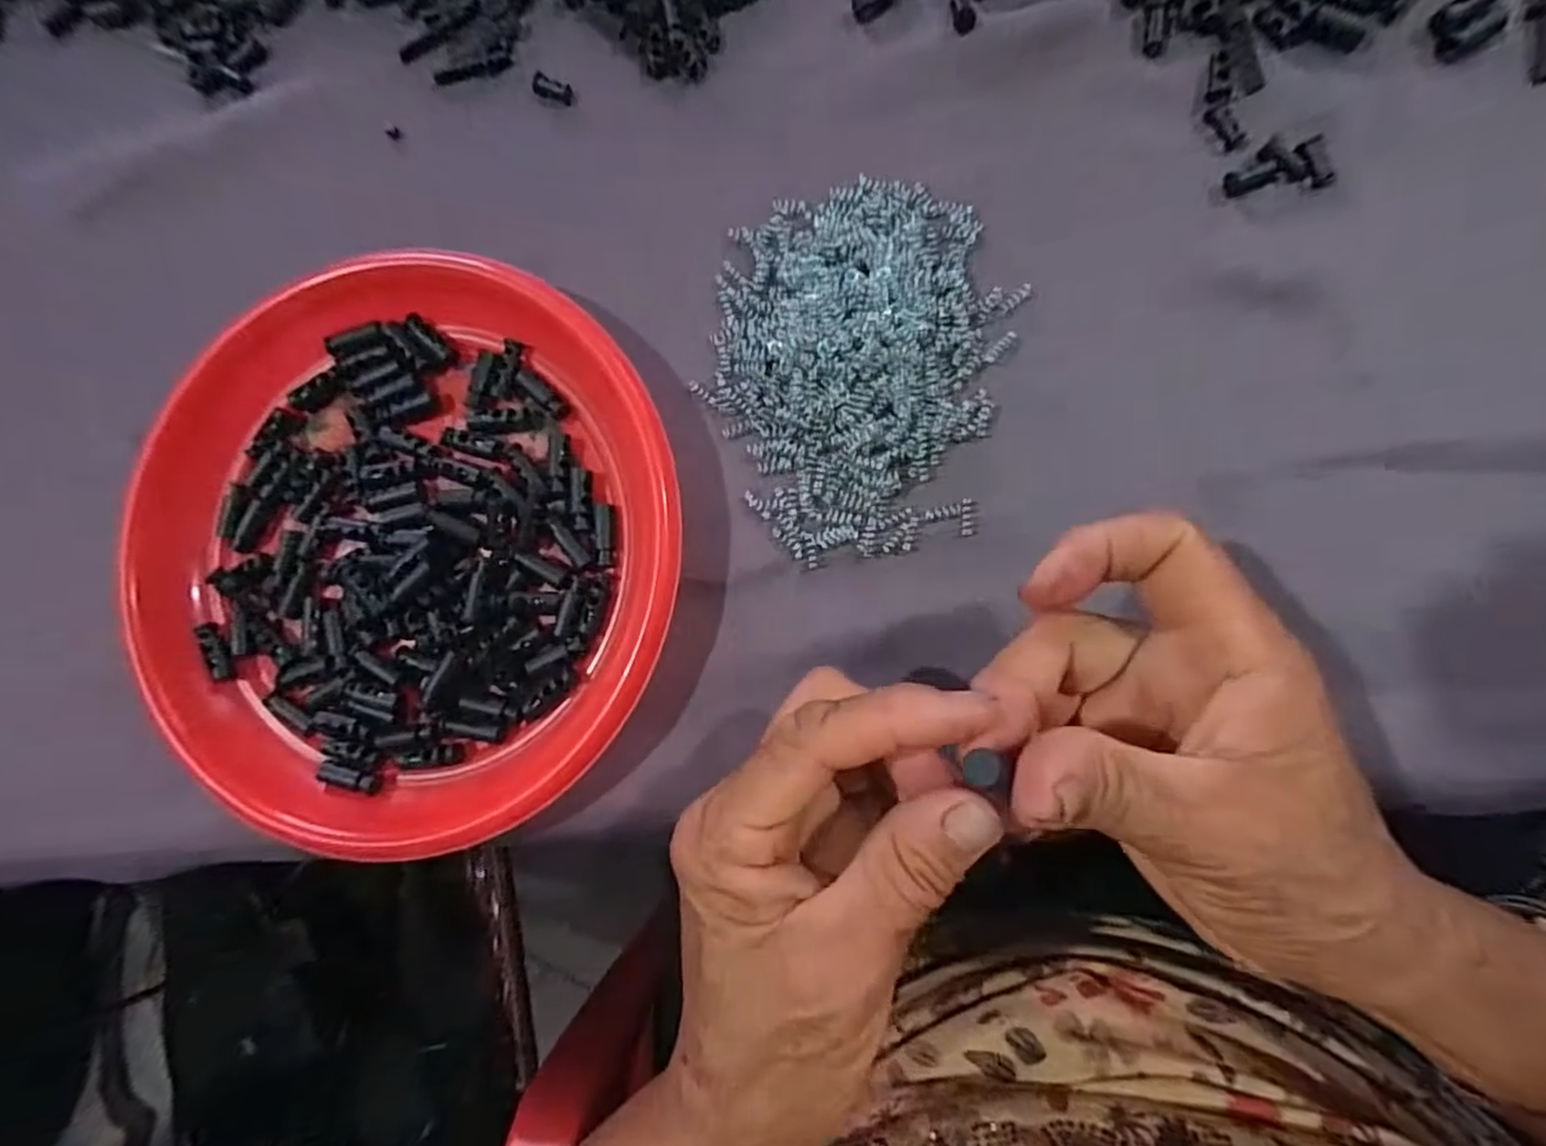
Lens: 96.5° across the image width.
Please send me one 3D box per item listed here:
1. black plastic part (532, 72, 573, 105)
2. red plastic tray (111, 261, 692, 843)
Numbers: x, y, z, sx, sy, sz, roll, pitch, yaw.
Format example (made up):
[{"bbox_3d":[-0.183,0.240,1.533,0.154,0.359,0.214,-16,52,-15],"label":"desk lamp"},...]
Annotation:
[{"bbox_3d":[-0.095,-0.208,0.295,0.020,0.004,0.008,28,90,9],"label":"black plastic part"},{"bbox_3d":[-0.145,-0.009,0.274,0.219,0.025,0.218,19,89,9],"label":"red plastic tray"}]

